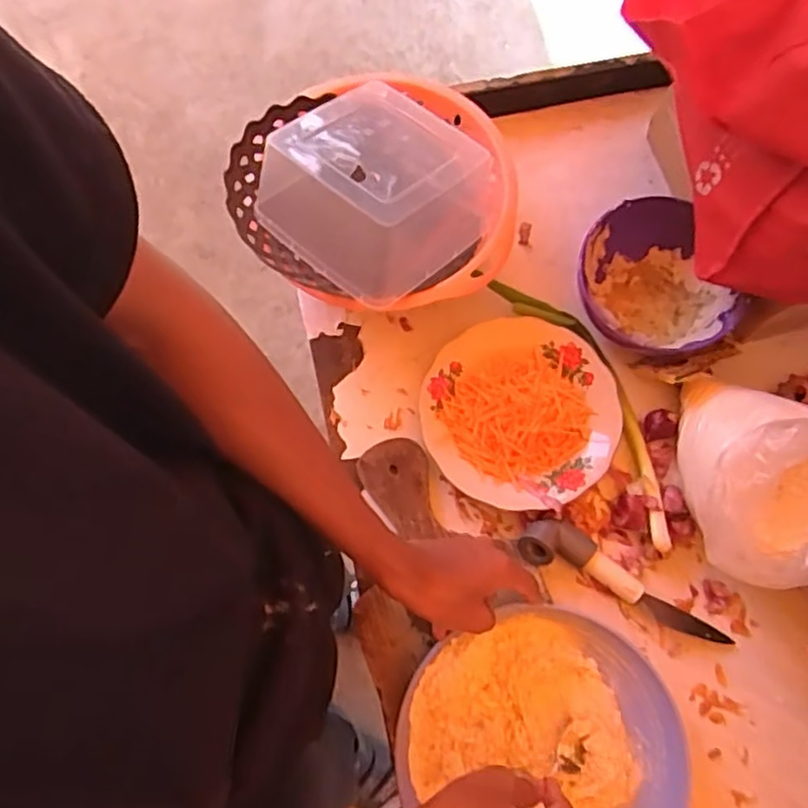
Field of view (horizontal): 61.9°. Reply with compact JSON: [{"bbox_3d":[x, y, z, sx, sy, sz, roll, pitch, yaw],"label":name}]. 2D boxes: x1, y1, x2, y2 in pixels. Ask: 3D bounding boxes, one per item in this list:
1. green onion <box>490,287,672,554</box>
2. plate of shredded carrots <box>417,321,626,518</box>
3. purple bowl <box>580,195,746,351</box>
[{"bbox_3d":[0.180,-0.005,0.637,0.070,0.035,0.294,-28,75,-7],"label":"green onion"},{"bbox_3d":[0.108,0.006,0.623,0.174,0.031,0.174,-1,73,3],"label":"plate of shredded carrots"},{"bbox_3d":[0.231,-0.107,0.645,0.133,0.081,0.143,0,74,0],"label":"purple bowl"}]

